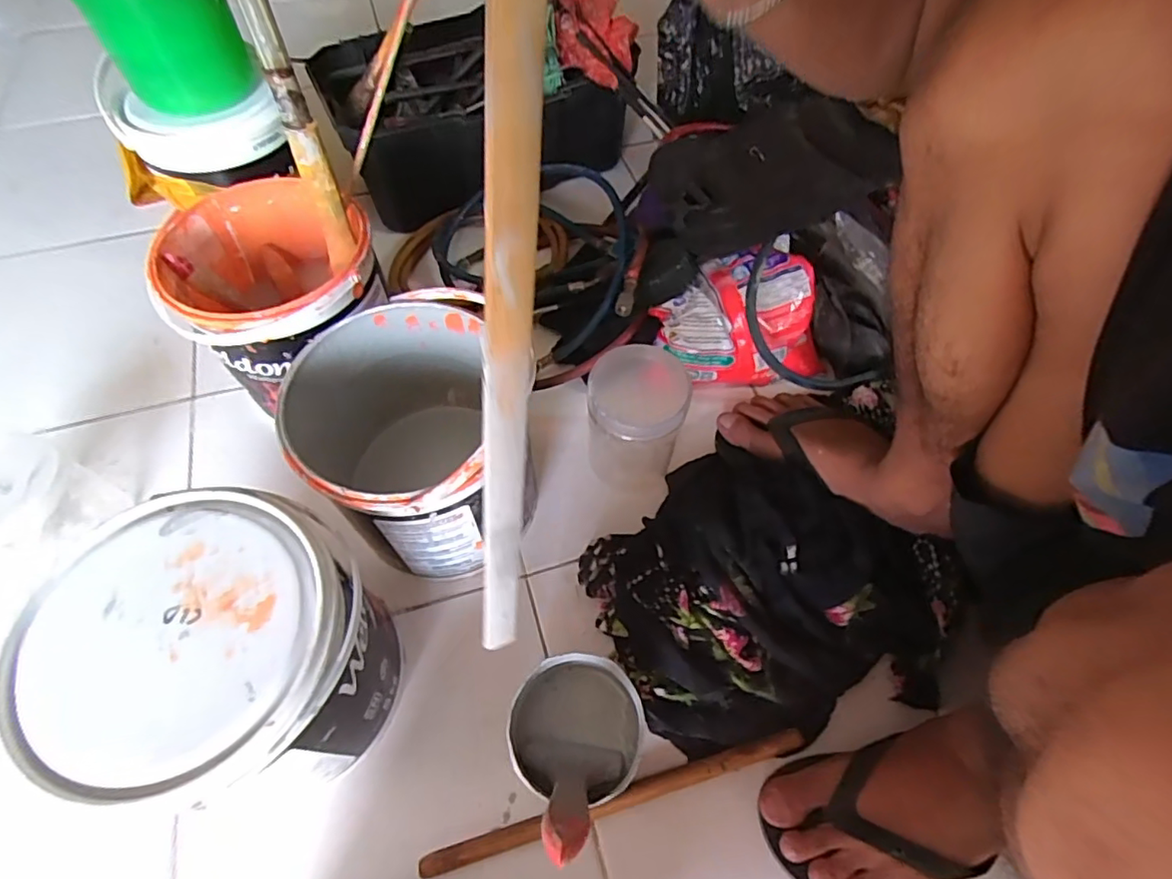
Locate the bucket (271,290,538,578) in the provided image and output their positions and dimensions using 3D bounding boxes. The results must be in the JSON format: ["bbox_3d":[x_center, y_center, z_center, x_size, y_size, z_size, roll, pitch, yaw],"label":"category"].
[{"bbox_3d":[-0.142,0.014,0.501,0.176,0.206,0.191,1,59,-1],"label":"bucket"}]

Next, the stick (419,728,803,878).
[{"bbox_3d":[0.026,0.282,0.450,0.306,0.011,0.017,-14,60,-9],"label":"stick"}]

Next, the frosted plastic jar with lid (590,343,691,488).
[{"bbox_3d":[0.046,-0.014,0.543,0.088,0.128,0.083,1,59,-1],"label":"frosted plastic jar with lid"}]

